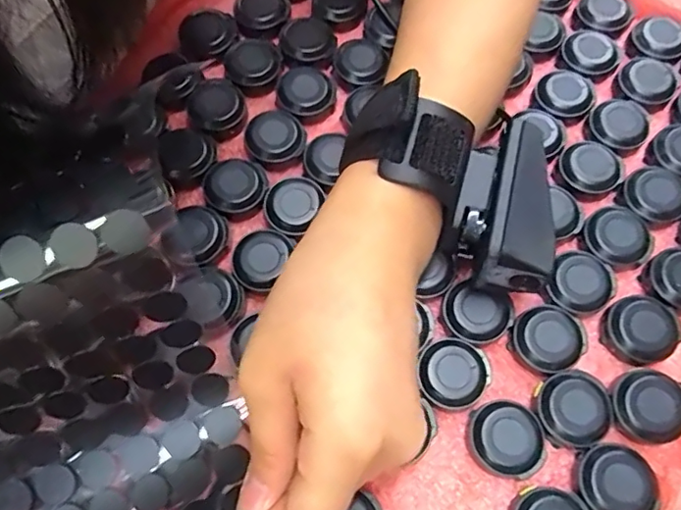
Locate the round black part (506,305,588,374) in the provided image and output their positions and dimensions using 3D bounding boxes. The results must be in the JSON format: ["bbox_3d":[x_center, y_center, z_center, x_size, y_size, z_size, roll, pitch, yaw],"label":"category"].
[{"bbox_3d":[0.089,0.036,0.236,0.029,0.010,0.028,1,68,-2],"label":"round black part"}]

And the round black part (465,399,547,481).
[{"bbox_3d":[0.066,0.074,0.221,0.027,0.015,0.028,10,68,1],"label":"round black part"}]

